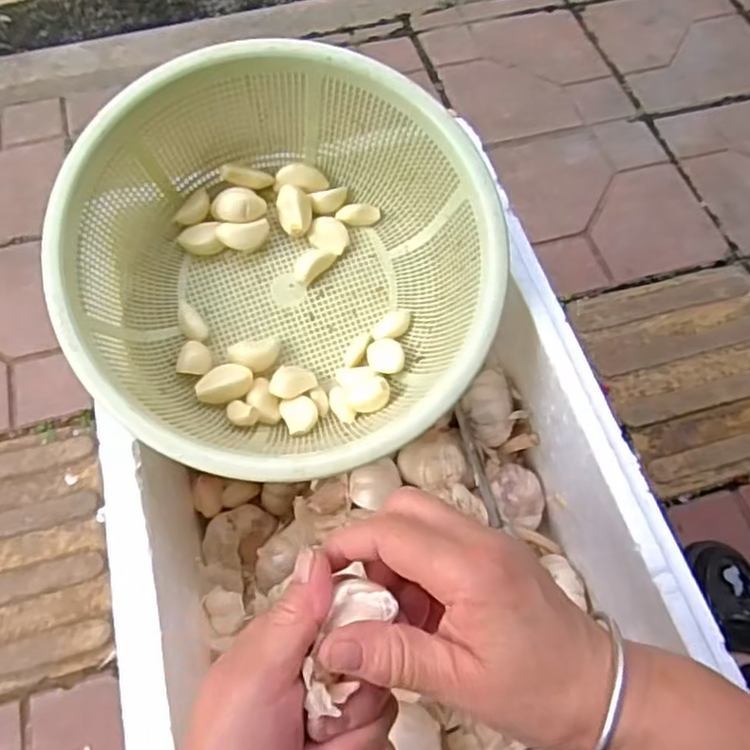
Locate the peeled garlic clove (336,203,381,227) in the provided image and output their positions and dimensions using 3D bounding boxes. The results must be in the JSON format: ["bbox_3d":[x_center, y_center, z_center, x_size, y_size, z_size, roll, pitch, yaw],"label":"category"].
[{"bbox_3d":[-0.012,-0.114,0.477,0.030,0.010,0.014,-6,64,-5],"label":"peeled garlic clove"}]

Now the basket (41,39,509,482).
[{"bbox_3d":[-0.056,-0.065,0.429,0.253,0.105,0.256,1,79,-6],"label":"basket"}]

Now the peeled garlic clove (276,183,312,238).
[{"bbox_3d":[-0.055,-0.113,0.464,0.021,0.034,0.012,1,16,12],"label":"peeled garlic clove"}]

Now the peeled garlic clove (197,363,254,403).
[{"bbox_3d":[-0.096,0.005,0.436,0.035,0.014,0.021,-3,64,-4],"label":"peeled garlic clove"}]

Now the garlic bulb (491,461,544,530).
[{"bbox_3d":[0.099,0.083,0.470,0.037,0.027,0.038,-7,64,-5],"label":"garlic bulb"}]

